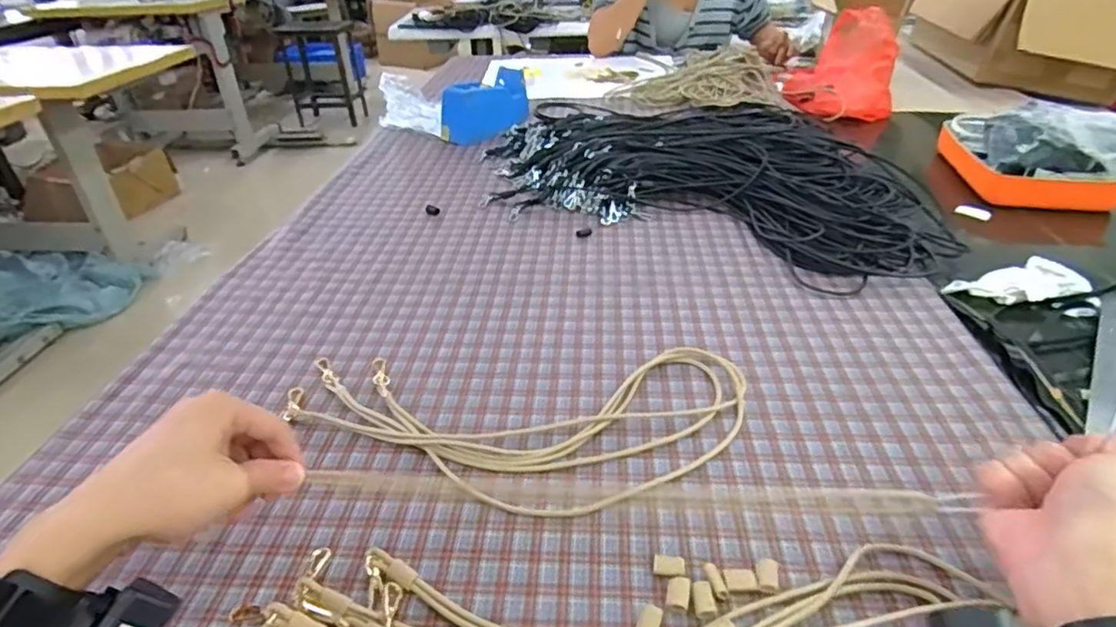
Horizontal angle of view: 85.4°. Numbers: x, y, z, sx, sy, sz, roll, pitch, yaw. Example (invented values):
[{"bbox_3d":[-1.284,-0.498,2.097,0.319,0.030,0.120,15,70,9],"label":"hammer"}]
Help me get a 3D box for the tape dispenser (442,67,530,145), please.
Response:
[{"bbox_3d":[-0.131,-0.403,1.178,0.049,0.110,0.219,26,42,35],"label":"tape dispenser"}]

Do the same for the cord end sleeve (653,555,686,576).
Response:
[{"bbox_3d":[0.073,0.167,0.399,0.021,0.007,0.013,7,36,12],"label":"cord end sleeve"}]

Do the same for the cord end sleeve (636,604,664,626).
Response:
[{"bbox_3d":[0.057,0.189,0.371,0.013,0.004,0.022,16,38,23],"label":"cord end sleeve"}]

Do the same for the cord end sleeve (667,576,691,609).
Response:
[{"bbox_3d":[0.077,0.177,0.384,0.014,0.004,0.021,7,36,12],"label":"cord end sleeve"}]

